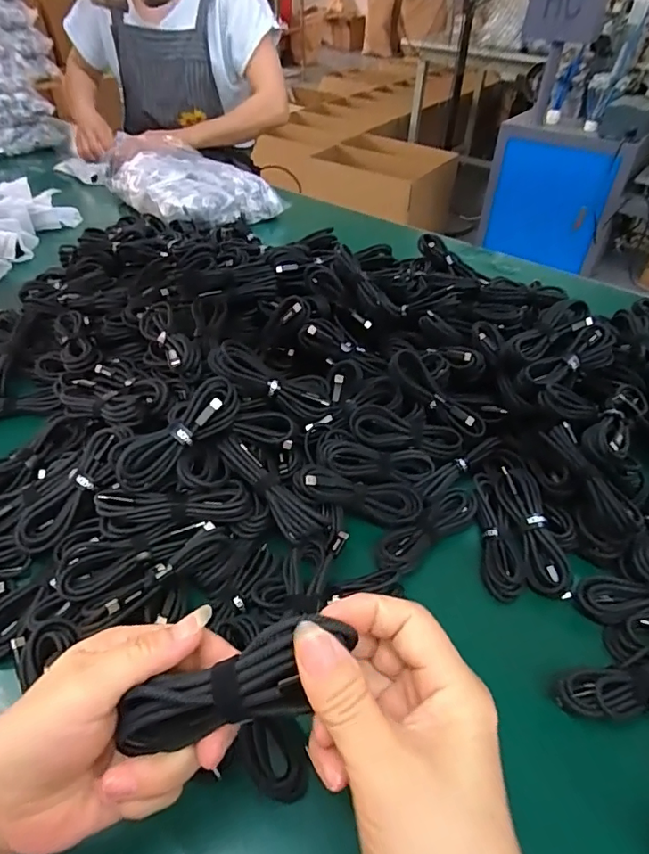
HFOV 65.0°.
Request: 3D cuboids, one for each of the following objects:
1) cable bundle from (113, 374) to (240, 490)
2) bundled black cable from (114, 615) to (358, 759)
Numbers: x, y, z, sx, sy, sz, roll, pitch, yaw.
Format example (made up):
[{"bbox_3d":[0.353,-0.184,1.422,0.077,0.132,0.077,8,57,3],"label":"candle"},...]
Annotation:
[{"bbox_3d":[-0.119,0.005,0.414,0.029,0.027,0.114,36,67,30],"label":"cable bundle"},{"bbox_3d":[-0.040,0.110,0.209,0.107,0.028,0.025,-30,45,11],"label":"bundled black cable"}]

